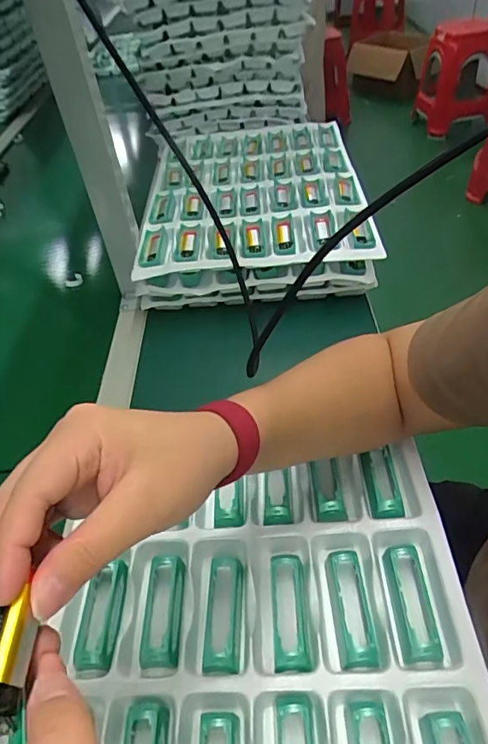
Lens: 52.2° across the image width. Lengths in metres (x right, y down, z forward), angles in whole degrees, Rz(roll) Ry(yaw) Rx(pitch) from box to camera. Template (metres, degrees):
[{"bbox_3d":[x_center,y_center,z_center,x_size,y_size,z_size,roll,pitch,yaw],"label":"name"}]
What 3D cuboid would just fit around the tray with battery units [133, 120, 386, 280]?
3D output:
[{"bbox_3d":[0.013,-0.290,0.765,0.306,0.022,0.454,-5,45,3],"label":"tray with battery units"}]

